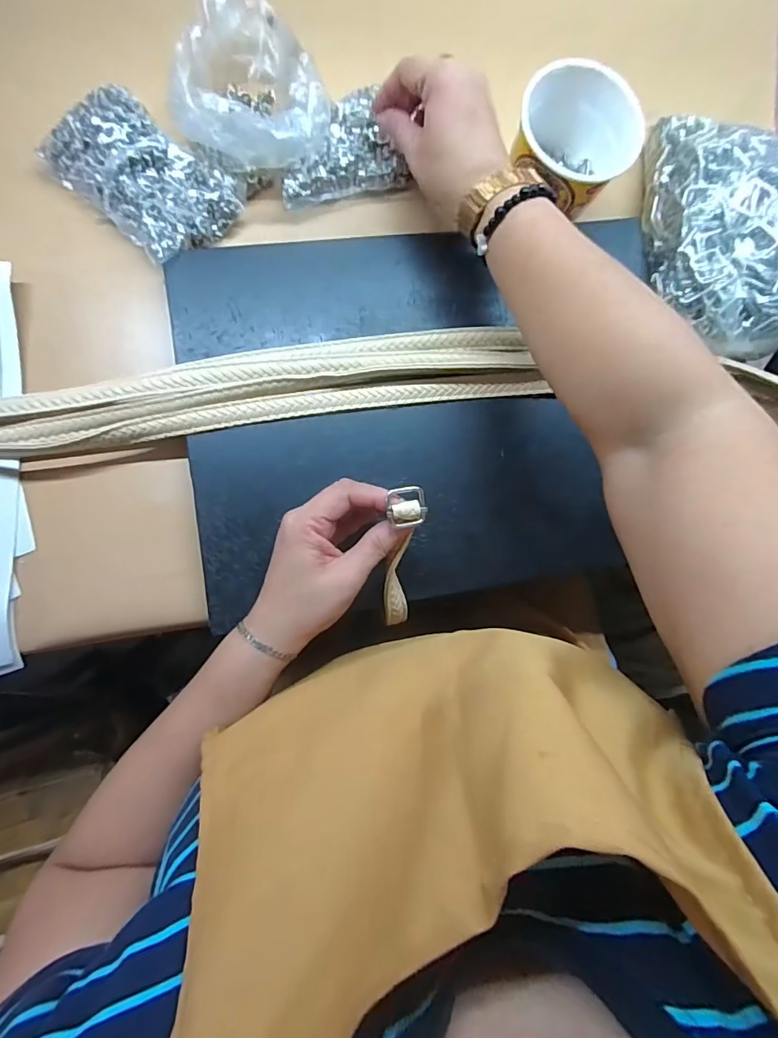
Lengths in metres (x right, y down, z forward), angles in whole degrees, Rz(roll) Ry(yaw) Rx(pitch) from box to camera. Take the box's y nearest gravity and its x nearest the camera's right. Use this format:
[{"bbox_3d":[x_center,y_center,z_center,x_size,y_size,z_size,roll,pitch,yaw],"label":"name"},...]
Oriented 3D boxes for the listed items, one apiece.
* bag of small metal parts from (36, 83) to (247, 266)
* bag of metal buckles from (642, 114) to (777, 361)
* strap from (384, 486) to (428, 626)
[{"bbox_3d":[-0.193,-0.274,0.362,0.128,0.025,0.095,40,84,-3],"label":"bag of small metal parts"},{"bbox_3d":[0.308,-0.245,0.404,0.161,0.044,0.196,10,86,-5],"label":"bag of metal buckles"},{"bbox_3d":[0.009,0.034,0.337,0.023,0.017,0.122,3,126,-4],"label":"strap"}]

